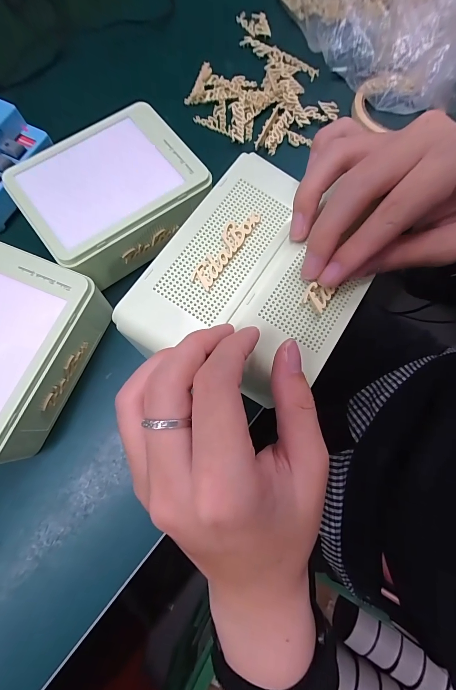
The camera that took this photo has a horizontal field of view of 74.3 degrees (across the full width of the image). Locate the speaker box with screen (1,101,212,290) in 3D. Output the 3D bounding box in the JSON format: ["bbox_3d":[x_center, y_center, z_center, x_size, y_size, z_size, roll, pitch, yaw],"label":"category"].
[{"bbox_3d":[-0.094,-0.127,0.260,0.142,0.052,0.110,-34,76,-10],"label":"speaker box with screen"}]

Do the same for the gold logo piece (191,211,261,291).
[{"bbox_3d":[-0.001,-0.055,0.168,0.013,0.004,0.055,31,75,9],"label":"gold logo piece"}]

